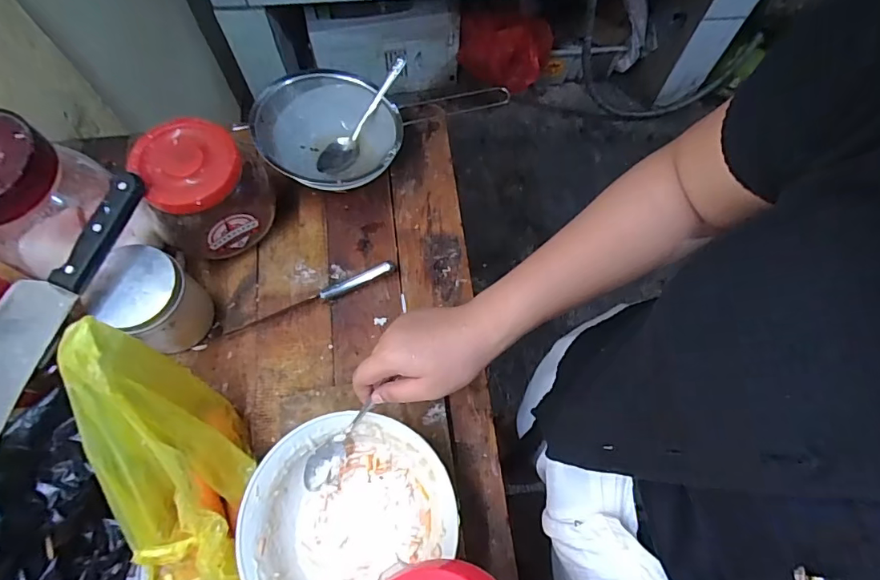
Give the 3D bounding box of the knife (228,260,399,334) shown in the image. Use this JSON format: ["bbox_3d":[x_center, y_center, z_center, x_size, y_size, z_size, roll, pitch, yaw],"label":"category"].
[{"bbox_3d":[-0.149,0.008,0.560,0.202,0.027,0.017,-22,70,-9],"label":"knife"}]

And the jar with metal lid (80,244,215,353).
[{"bbox_3d":[-0.299,0.014,0.510,0.073,0.105,0.083,19,69,7],"label":"jar with metal lid"}]

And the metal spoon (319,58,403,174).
[{"bbox_3d":[-0.097,-0.217,0.599,0.046,0.022,0.170,35,93,13],"label":"metal spoon"}]

